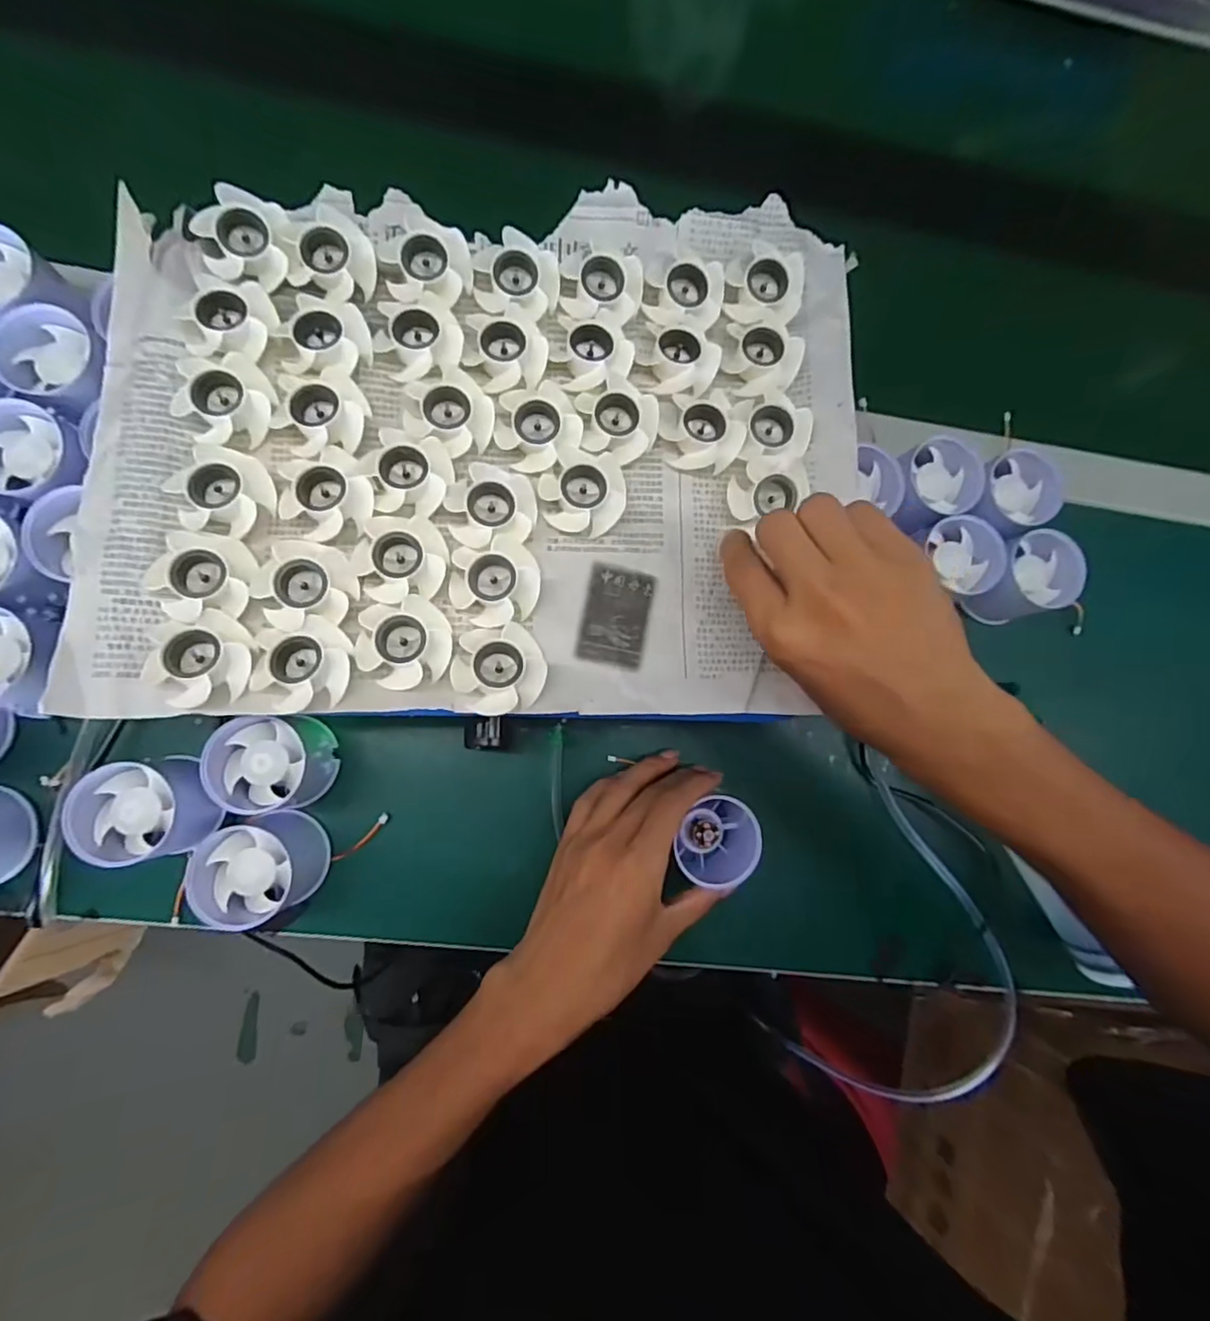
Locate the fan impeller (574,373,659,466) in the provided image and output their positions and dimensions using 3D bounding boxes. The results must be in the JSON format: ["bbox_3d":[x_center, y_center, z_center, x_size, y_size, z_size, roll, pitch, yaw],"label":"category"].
[{"bbox_3d":[0.006,-0.124,0.307,0.042,0.012,0.040,1,83,-7],"label":"fan impeller"}]

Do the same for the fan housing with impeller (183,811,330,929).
[{"bbox_3d":[-0.189,0.114,0.329,0.053,0.045,0.053,1,83,-7],"label":"fan housing with impeller"}]

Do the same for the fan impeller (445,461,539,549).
[{"bbox_3d":[-0.056,-0.074,0.295,0.041,0.017,0.041,16,82,-5],"label":"fan impeller"}]

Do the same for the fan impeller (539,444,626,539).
[{"bbox_3d":[-0.011,-0.085,0.302,0.042,0.018,0.042,6,83,-7],"label":"fan impeller"}]

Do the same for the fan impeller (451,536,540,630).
[{"bbox_3d":[-0.054,-0.038,0.291,0.042,0.017,0.040,1,83,-7],"label":"fan impeller"}]

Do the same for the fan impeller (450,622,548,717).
[{"bbox_3d":[-0.050,0.005,0.284,0.043,0.017,0.041,1,83,-7],"label":"fan impeller"}]

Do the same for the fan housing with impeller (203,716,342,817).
[{"bbox_3d":[-0.186,0.059,0.335,0.051,0.048,0.052,1,83,-7],"label":"fan housing with impeller"}]

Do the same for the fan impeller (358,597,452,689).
[{"bbox_3d":[-0.096,-0.008,0.283,0.043,0.013,0.040,1,83,-7],"label":"fan impeller"}]

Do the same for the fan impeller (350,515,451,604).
[{"bbox_3d":[-0.099,-0.049,0.287,0.044,0.014,0.038,-10,85,-8],"label":"fan impeller"}]

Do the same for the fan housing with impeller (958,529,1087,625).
[{"bbox_3d":[0.277,-0.055,0.399,0.059,0.047,0.055,-7,84,-8],"label":"fan housing with impeller"}]

